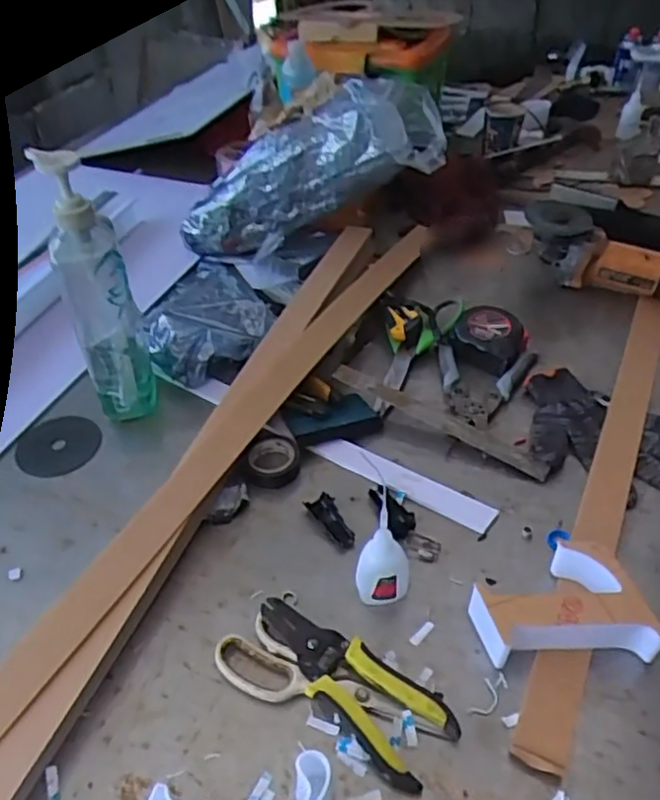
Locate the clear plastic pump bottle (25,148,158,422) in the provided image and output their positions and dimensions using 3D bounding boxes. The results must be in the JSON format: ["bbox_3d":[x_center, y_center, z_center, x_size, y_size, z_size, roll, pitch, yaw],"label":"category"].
[{"bbox_3d":[-0.228,-0.096,0.661,0.065,0.293,0.072,-16,44,-14],"label":"clear plastic pump bottle"}]

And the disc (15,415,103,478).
[{"bbox_3d":[-0.300,0.049,0.725,0.084,0.005,0.087,-2,42,1],"label":"disc"}]

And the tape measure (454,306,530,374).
[{"bbox_3d":[0.191,-0.071,0.802,0.083,0.043,0.077,-2,42,1],"label":"tape measure"}]

